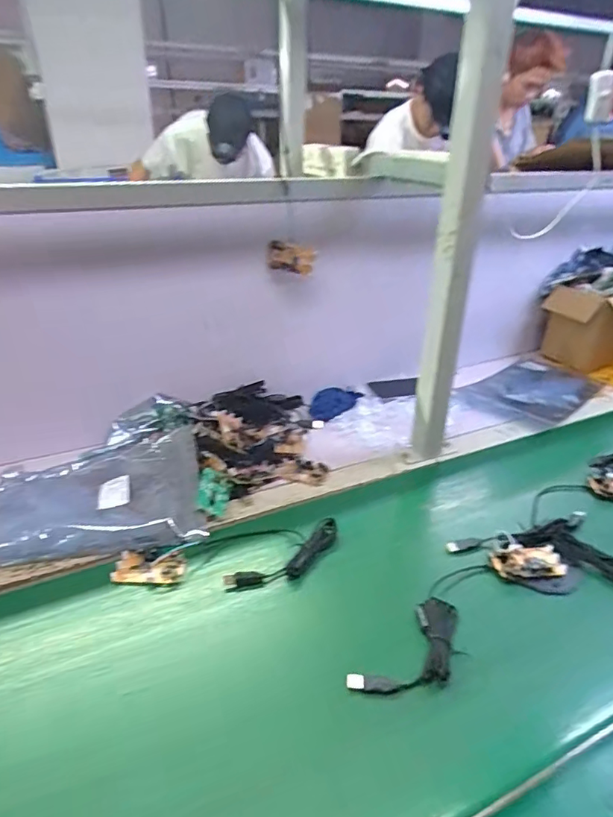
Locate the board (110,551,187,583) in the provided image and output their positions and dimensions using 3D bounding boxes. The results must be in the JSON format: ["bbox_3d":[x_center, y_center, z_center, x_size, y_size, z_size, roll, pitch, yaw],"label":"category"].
[{"bbox_3d":[-0.184,0.186,0.603,0.080,0.012,0.040,5,32,4],"label":"board"}]

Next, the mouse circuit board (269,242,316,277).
[{"bbox_3d":[-0.024,-0.246,0.839,0.076,0.044,0.011,7,9,-15],"label":"mouse circuit board"}]

